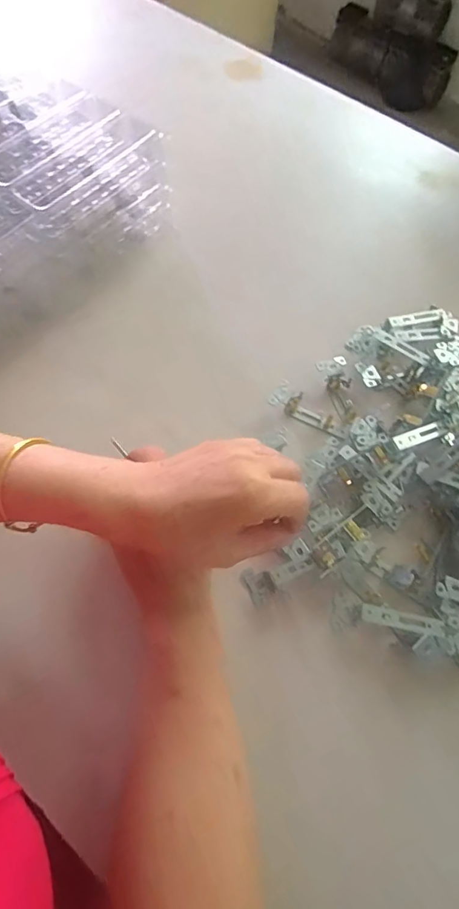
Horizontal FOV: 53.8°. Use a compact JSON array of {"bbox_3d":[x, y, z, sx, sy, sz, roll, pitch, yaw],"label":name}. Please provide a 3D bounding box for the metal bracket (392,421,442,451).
[{"bbox_3d":[0.183,-0.018,0.437,0.055,0.004,0.016,-18,68,-20],"label":"metal bracket"}]

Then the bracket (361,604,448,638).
[{"bbox_3d":[0.143,0.136,0.371,0.068,0.004,0.013,11,67,3],"label":"bracket"}]

